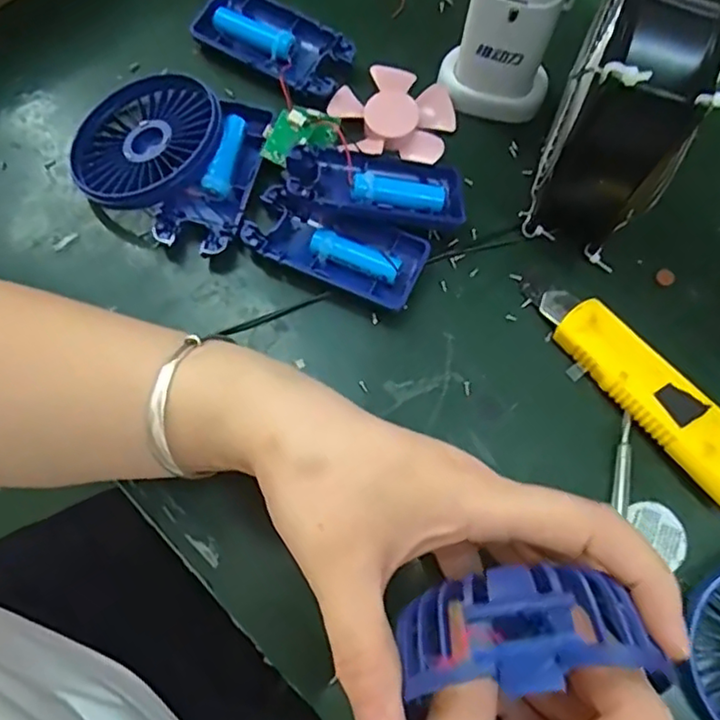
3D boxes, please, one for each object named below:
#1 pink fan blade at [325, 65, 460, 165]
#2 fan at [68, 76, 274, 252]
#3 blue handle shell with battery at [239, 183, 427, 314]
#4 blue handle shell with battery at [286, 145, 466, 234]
[{"bbox_3d":[0.018,-0.143,0.363,0.070,0.013,0.058,13,72,2],"label":"pink fan blade"},{"bbox_3d":[-0.106,-0.114,0.343,0.103,0.031,0.092,19,72,4],"label":"fan"},{"bbox_3d":[-0.013,-0.060,0.337,0.093,0.017,0.045,24,73,6],"label":"blue handle shell with battery"},{"bbox_3d":[0.009,-0.091,0.339,0.094,0.017,0.047,8,55,-8],"label":"blue handle shell with battery"}]

